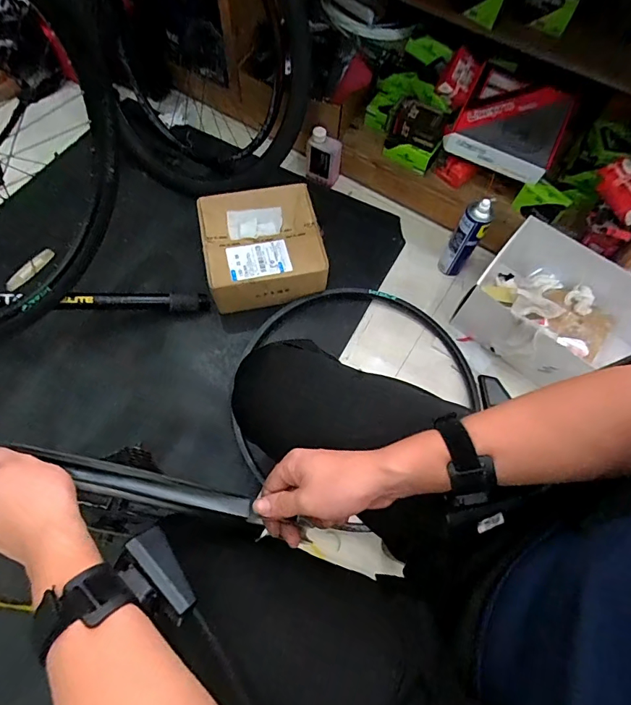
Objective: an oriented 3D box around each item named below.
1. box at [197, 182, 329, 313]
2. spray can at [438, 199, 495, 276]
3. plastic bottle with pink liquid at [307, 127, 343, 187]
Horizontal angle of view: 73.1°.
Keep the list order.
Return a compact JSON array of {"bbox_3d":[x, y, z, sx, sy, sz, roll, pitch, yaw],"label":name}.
[{"bbox_3d":[-0.127,-0.260,1.030,0.272,0.099,0.256,-11,67,-8],"label":"box"},{"bbox_3d":[0.367,-0.276,1.050,0.062,0.239,0.051,23,67,7],"label":"spray can"},{"bbox_3d":[0.021,-0.527,1.161,0.099,0.149,0.054,18,66,4],"label":"plastic bottle with pink liquid"}]

